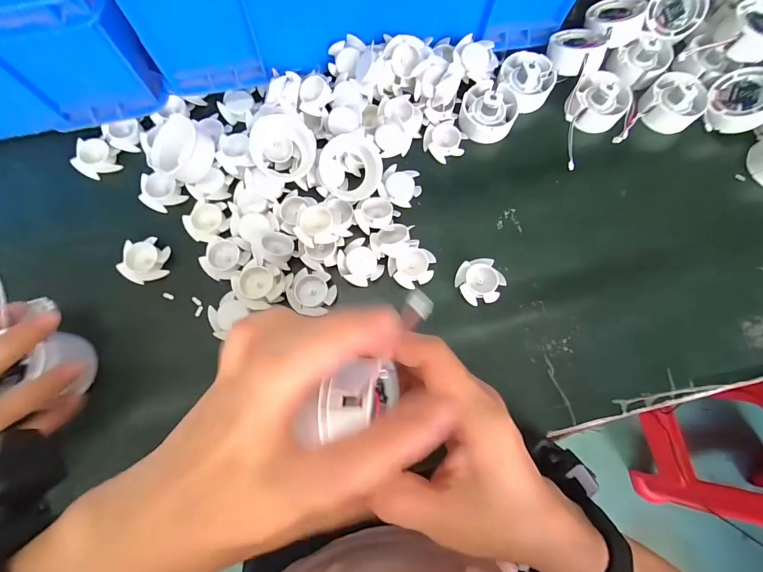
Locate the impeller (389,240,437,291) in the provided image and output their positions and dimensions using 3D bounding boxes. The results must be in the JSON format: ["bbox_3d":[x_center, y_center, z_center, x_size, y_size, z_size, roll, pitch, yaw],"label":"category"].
[{"bbox_3d":[0.028,-0.017,0.315,0.037,0.016,0.037,0,76,-2],"label":"impeller"}]

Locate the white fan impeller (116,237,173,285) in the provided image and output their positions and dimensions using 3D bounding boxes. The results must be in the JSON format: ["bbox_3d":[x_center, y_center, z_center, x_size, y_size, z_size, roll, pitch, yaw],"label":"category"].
[{"bbox_3d":[-0.210,-0.023,0.315,0.035,0.014,0.039,0,76,-2],"label":"white fan impeller"}]

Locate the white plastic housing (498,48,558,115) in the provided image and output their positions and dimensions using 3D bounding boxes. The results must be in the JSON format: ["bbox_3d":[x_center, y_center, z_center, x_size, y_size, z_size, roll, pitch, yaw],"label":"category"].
[{"bbox_3d":[0.149,-0.212,0.364,0.057,0.034,0.056,0,76,-2],"label":"white plastic housing"}]

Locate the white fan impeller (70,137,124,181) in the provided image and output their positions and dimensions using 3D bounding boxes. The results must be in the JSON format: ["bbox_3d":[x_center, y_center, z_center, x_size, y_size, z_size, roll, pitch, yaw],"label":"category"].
[{"bbox_3d":[-0.276,-0.123,0.340,0.041,0.015,0.037,28,77,5],"label":"white fan impeller"}]

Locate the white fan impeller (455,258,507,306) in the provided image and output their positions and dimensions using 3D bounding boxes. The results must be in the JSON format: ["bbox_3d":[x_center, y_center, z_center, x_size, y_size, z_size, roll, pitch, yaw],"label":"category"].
[{"bbox_3d":[0.087,-0.004,0.313,0.036,0.016,0.040,-32,79,-9],"label":"white fan impeller"}]

